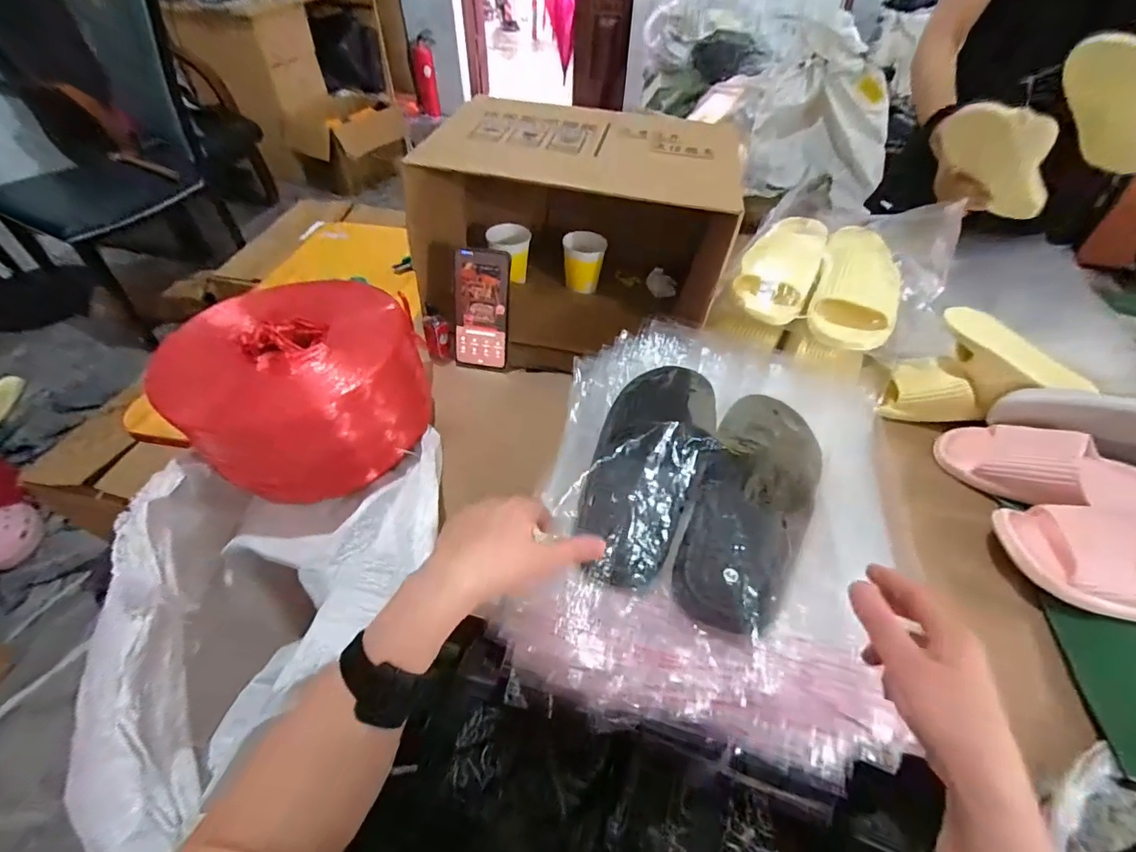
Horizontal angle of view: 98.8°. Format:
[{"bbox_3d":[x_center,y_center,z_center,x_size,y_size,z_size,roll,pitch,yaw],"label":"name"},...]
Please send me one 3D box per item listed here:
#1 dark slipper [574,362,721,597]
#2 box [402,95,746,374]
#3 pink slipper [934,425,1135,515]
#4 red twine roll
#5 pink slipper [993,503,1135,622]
[{"bbox_3d":[0.090,0.022,0.506,0.110,0.054,0.294,14,50,10],"label":"dark slipper"},{"bbox_3d":[0.013,-0.286,0.740,0.402,0.292,0.303,8,49,6],"label":"box"},{"bbox_3d":[0.603,0.066,0.574,0.265,0.068,0.128,19,51,14],"label":"pink slipper"},{"bbox_3d":[-0.306,-0.050,0.582,0.261,0.141,0.236,5,49,3],"label":"red twine roll"},{"bbox_3d":[0.587,0.140,0.497,0.222,0.064,0.117,7,49,5],"label":"pink slipper"}]

